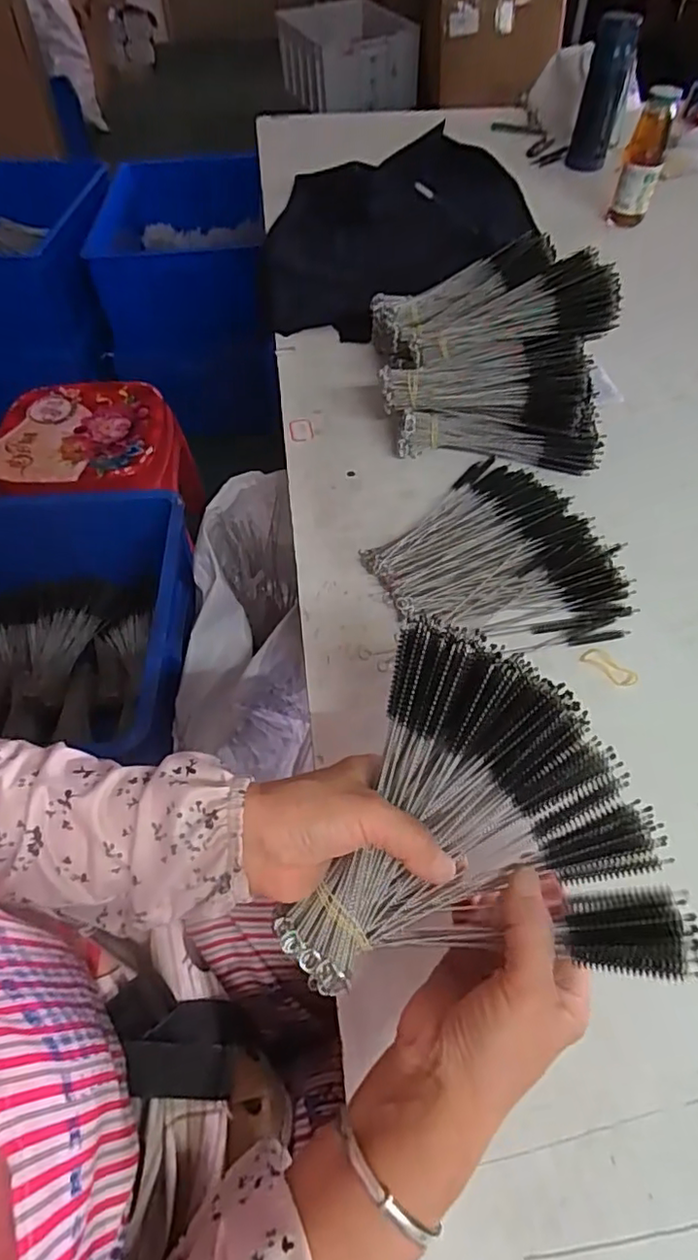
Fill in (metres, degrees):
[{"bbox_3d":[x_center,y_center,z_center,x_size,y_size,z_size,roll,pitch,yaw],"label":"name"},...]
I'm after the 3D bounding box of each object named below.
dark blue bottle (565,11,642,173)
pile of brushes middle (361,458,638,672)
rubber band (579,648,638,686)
[{"bbox_3d":[0.424,-0.894,1.015,0.068,0.192,0.056,13,55,10],"label":"dark blue bottle"},{"bbox_3d":[0.123,-0.076,0.554,0.216,0.026,0.213,-6,54,-2],"label":"pile of brushes middle"},{"bbox_3d":[0.211,0.030,0.490,0.045,0.004,0.019,35,70,27],"label":"rubber band"}]

